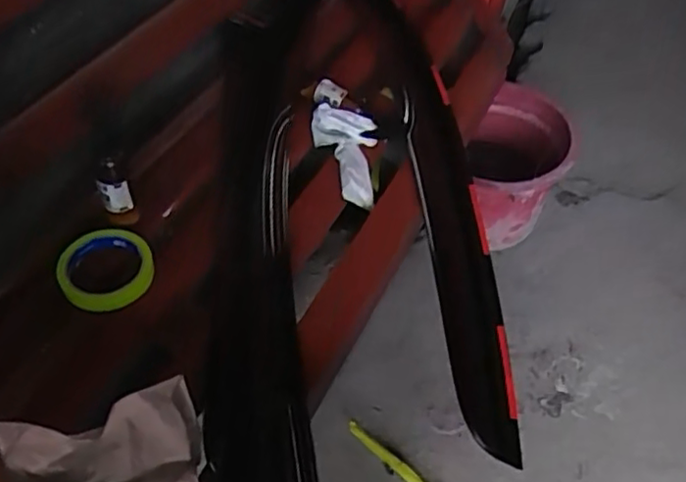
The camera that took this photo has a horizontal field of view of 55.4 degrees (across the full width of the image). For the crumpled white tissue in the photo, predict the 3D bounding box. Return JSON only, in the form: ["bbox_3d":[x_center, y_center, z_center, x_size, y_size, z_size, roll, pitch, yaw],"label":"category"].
[{"bbox_3d":[0.001,-0.126,0.924,0.091,0.056,0.146,1,49,-1],"label":"crumpled white tissue"}]

